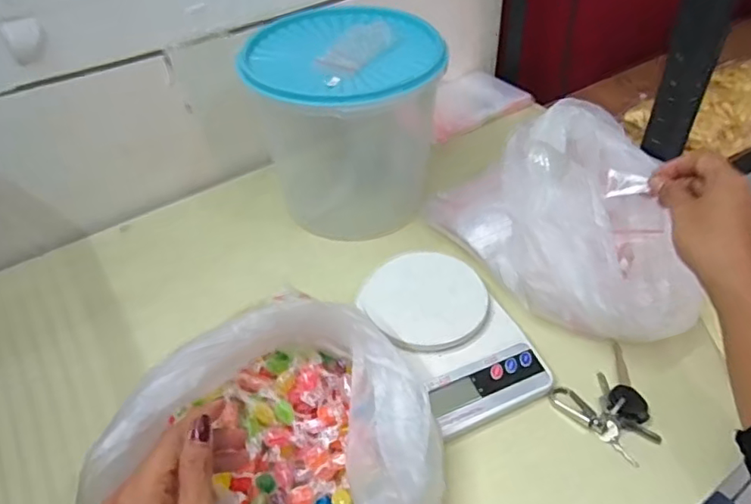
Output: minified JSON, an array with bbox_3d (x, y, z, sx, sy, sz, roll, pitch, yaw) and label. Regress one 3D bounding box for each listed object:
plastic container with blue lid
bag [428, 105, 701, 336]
[{"bbox_3d":[-0.034,-0.139,0.639,0.198,0.205,0.206,-18,45,-14],"label":"plastic container with blue lid"},{"bbox_3d":[0.203,-0.045,0.547,0.185,0.111,0.258,-24,47,-19],"label":"bag"}]

